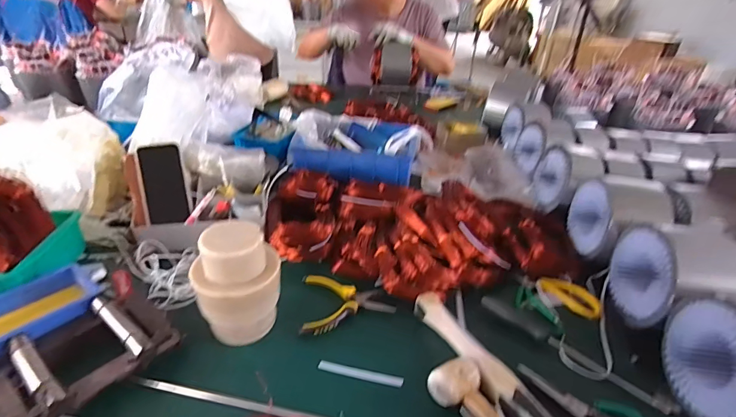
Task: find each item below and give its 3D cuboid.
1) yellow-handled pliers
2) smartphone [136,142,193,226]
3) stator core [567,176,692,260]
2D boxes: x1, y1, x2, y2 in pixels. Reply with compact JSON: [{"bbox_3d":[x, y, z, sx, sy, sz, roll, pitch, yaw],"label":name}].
[{"bbox_3d":[-0.031,0.140,0.630,0.136,0.017,0.112,0,31,-5],"label":"yellow-handled pliers"},{"bbox_3d":[-0.353,-0.043,0.720,0.066,0.140,0.014,-11,-7,-23],"label":"smartphone"},{"bbox_3d":[0.482,0.011,0.768,0.161,0.136,0.164,1,31,-3],"label":"stator core"}]

